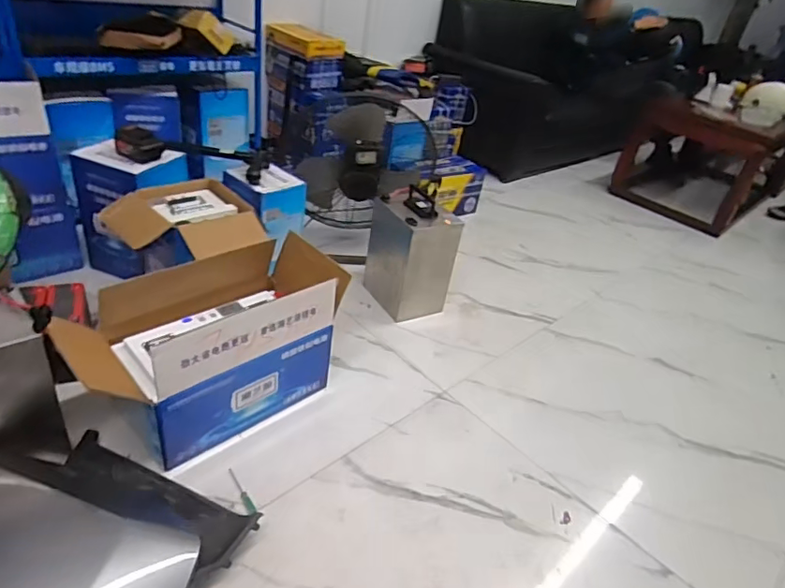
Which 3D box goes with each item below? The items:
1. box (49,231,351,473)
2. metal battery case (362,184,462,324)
[{"bbox_3d":[-0.405,0.118,1.192,0.566,0.323,0.292,-22,46,-39],"label":"box"},{"bbox_3d":[0.052,-0.133,1.634,0.189,0.341,0.249,-13,40,-31],"label":"metal battery case"}]

